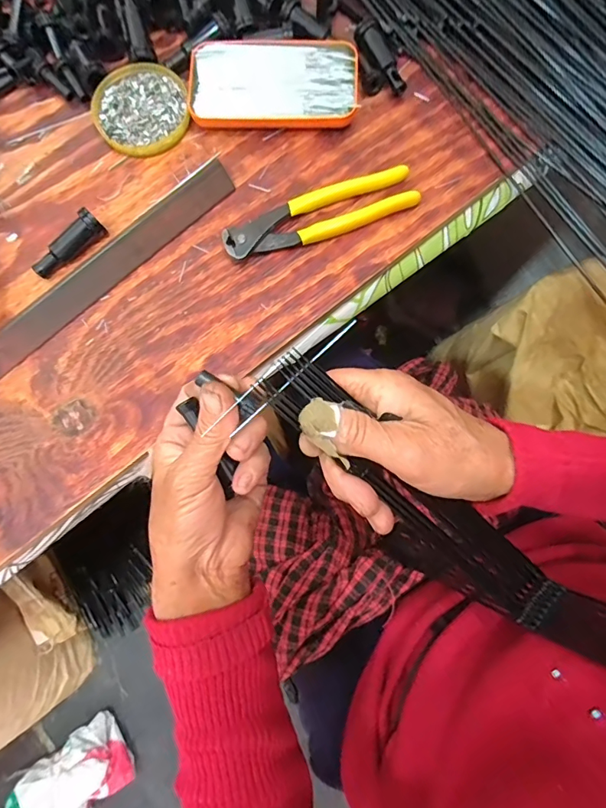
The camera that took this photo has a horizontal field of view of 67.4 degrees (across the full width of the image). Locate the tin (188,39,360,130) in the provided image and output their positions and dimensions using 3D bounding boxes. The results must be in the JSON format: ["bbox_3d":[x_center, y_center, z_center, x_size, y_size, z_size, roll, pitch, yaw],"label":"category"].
[{"bbox_3d":[-0.025,-0.277,0.395,0.142,0.015,0.076,3,79,1],"label":"tin"}]

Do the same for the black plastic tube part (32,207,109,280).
[{"bbox_3d":[-0.196,-0.133,0.375,0.066,0.023,0.022,-39,81,-6],"label":"black plastic tube part"}]

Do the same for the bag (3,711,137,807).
[{"bbox_3d":[-0.474,0.779,0.891,0.182,0.097,0.251,34,82,7],"label":"bag"}]

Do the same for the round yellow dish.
[{"bbox_3d":[-0.144,-0.263,0.404,0.082,0.011,0.086,0,79,1],"label":"round yellow dish"}]

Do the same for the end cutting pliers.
[{"bbox_3d":[0.014,-0.157,0.379,0.163,0.015,0.037,-18,80,-3],"label":"end cutting pliers"}]

